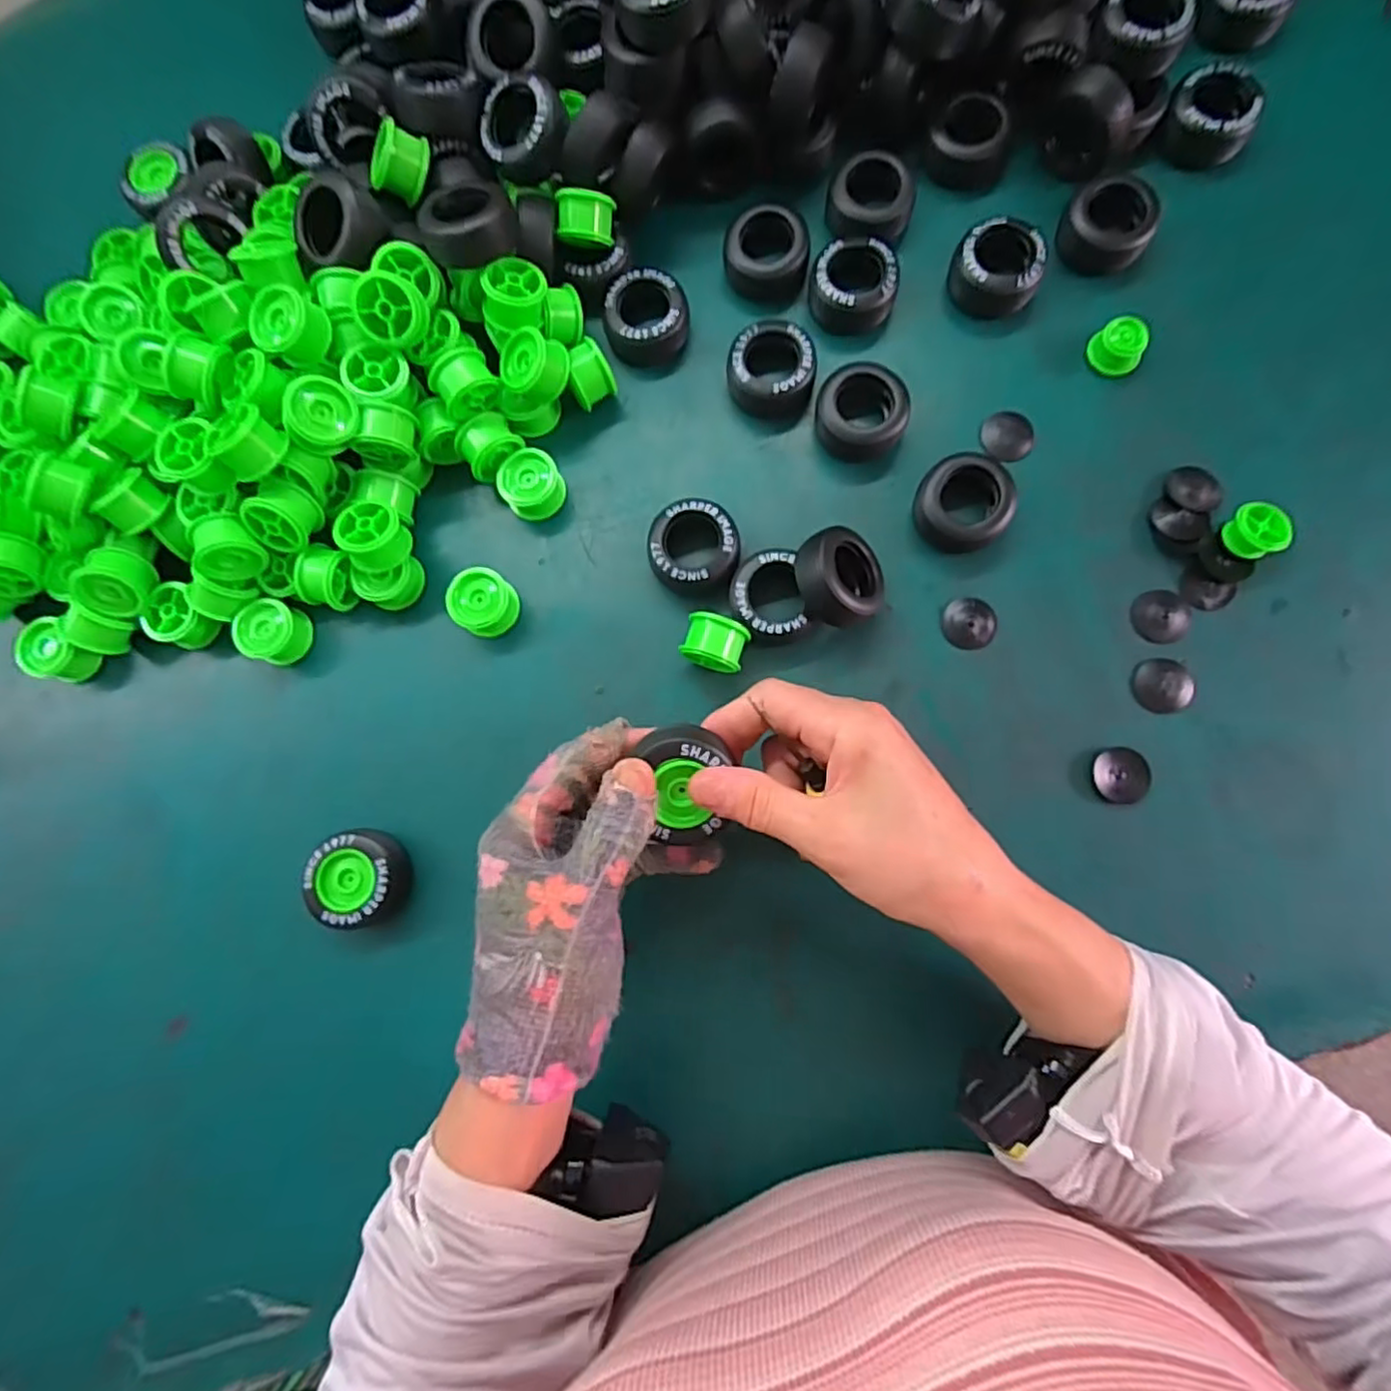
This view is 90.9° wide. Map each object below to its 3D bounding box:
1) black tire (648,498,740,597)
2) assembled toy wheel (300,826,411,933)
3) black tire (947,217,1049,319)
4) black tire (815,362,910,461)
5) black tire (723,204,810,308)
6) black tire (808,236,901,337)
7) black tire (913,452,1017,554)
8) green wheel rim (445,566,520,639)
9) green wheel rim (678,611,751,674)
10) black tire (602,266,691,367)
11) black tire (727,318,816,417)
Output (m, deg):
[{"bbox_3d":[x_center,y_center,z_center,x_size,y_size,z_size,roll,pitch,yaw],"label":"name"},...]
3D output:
[{"bbox_3d":[0.000,-0.080,0.373,0.047,0.023,0.048,-1,81,5],"label":"black tire"},{"bbox_3d":[-0.176,0.097,0.363,0.041,0.034,0.048,-16,80,2],"label":"assembled toy wheel"},{"bbox_3d":[0.169,-0.240,0.385,0.040,0.027,0.043,-1,81,5],"label":"black tire"},{"bbox_3d":[0.092,-0.157,0.380,0.048,0.028,0.042,8,82,6],"label":"black tire"},{"bbox_3d":[0.041,-0.255,0.397,0.047,0.023,0.041,3,82,5],"label":"black tire"},{"bbox_3d":[0.090,-0.234,0.392,0.048,0.028,0.039,5,82,6],"label":"black tire"},{"bbox_3d":[0.143,-0.103,0.366,0.047,0.024,0.044,1,82,5],"label":"black tire"},{"bbox_3d":[-0.116,-0.050,0.379,0.035,0.025,0.033,-1,81,5],"label":"green wheel rim"},{"bbox_3d":[0.011,-0.026,0.362,0.032,0.025,0.028,17,83,7],"label":"green wheel rim"},{"bbox_3d":[-0.029,-0.221,0.398,0.048,0.025,0.043,6,82,6],"label":"black tire"},{"bbox_3d":[0.043,-0.185,0.387,0.048,0.025,0.042,5,82,6],"label":"black tire"}]

